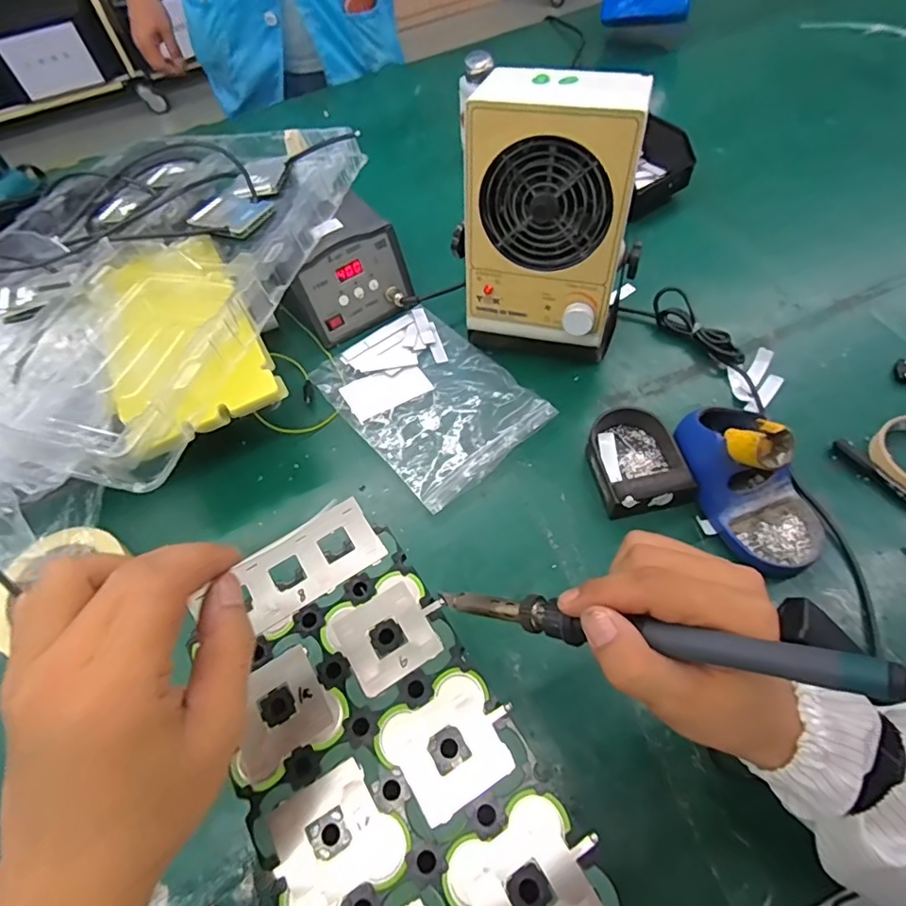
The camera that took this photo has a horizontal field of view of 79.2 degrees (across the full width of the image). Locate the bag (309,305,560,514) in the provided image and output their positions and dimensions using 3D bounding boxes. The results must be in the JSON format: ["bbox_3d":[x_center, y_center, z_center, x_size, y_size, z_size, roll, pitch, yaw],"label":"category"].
[{"bbox_3d":[-0.027,-0.066,0.582,0.164,0.018,0.230,-36,62,-16],"label":"bag"}]

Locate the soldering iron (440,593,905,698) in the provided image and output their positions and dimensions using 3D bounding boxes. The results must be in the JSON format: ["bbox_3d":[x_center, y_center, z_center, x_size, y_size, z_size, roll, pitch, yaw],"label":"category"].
[{"bbox_3d":[0.092,0.083,0.246,0.231,0.013,0.018,-2,56,38],"label":"soldering iron"}]

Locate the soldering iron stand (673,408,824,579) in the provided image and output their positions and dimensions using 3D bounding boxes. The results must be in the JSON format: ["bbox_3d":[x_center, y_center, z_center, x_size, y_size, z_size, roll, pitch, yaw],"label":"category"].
[{"bbox_3d":[0.258,0.023,0.466,0.086,0.088,0.153,-22,59,-8],"label":"soldering iron stand"}]

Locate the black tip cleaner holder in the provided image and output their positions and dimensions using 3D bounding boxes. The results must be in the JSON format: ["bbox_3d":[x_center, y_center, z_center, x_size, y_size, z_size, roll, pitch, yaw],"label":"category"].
[{"bbox_3d":[0.169,0.006,0.513,0.077,0.041,0.101,-13,58,-2],"label":"black tip cleaner holder"}]

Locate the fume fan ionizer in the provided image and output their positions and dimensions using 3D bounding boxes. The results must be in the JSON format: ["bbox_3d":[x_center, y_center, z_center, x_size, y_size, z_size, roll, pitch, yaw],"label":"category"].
[{"bbox_3d":[0.093,-0.207,0.523,0.156,0.242,0.122,15,61,14],"label":"fume fan ionizer"}]

